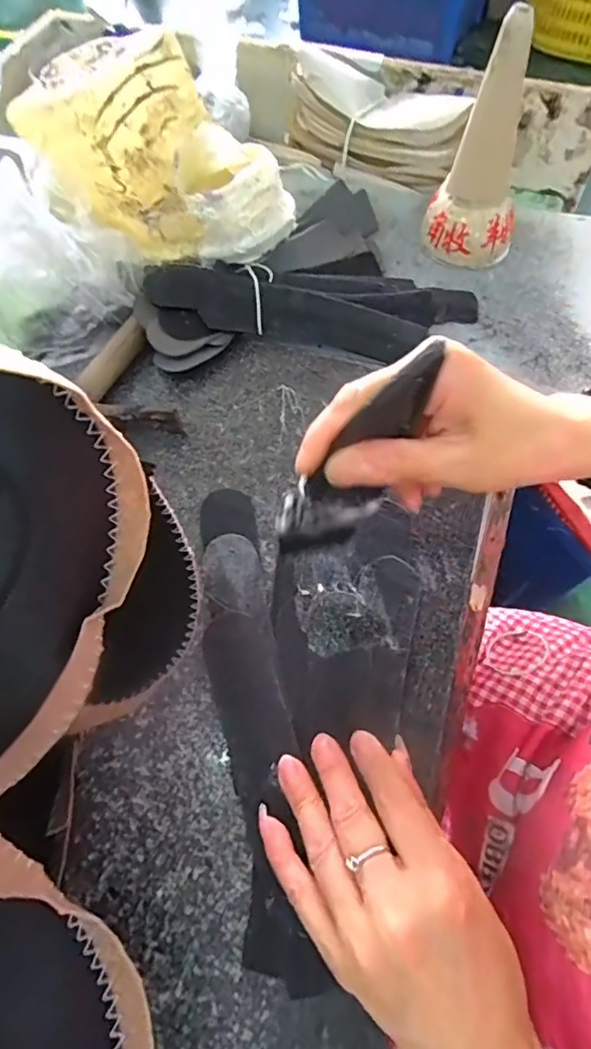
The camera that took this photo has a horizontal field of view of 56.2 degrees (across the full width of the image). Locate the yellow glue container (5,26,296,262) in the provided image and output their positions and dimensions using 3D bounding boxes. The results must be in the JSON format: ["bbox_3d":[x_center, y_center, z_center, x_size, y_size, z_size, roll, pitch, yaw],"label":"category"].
[{"bbox_3d":[-0.106,-0.276,0.401,0.166,0.096,0.183,-21,65,-7],"label":"yellow glue container"}]

